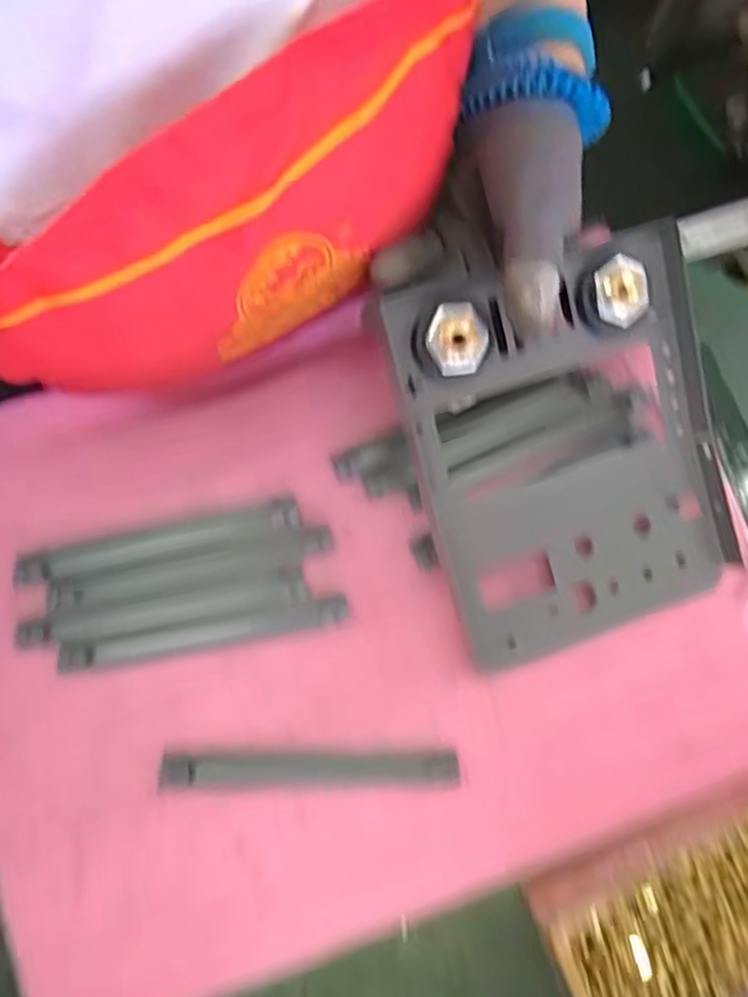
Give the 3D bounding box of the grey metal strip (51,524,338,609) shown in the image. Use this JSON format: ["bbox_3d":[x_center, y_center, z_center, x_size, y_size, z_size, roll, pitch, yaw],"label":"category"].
[{"bbox_3d":[-0.096,0.037,0.373,0.145,0.004,0.018,-12,80,-3],"label":"grey metal strip"}]

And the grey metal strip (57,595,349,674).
[{"bbox_3d":[-0.086,0.070,0.368,0.145,0.005,0.015,-11,80,-3],"label":"grey metal strip"}]

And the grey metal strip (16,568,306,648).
[{"bbox_3d":[-0.109,0.057,0.370,0.146,0.004,0.017,-11,80,-3],"label":"grey metal strip"}]

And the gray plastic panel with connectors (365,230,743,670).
[{"bbox_3d":[0.093,-0.025,0.359,0.154,0.030,0.187,-20,104,-12],"label":"gray plastic panel with connectors"}]

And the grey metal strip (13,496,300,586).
[{"bbox_3d":[-0.113,0.023,0.376,0.146,0.004,0.017,-13,80,-3],"label":"grey metal strip"}]

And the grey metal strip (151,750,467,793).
[{"bbox_3d":[-0.032,0.137,0.359,0.146,0.009,0.017,0,80,-1],"label":"grey metal strip"}]

